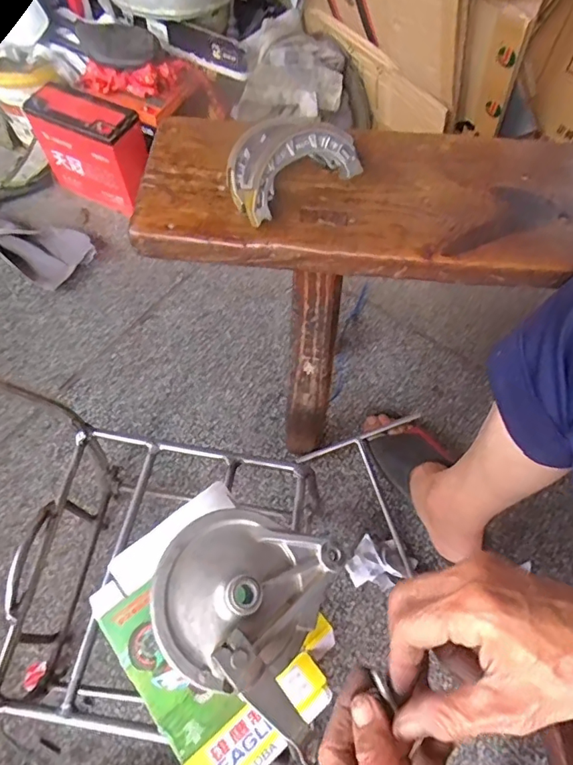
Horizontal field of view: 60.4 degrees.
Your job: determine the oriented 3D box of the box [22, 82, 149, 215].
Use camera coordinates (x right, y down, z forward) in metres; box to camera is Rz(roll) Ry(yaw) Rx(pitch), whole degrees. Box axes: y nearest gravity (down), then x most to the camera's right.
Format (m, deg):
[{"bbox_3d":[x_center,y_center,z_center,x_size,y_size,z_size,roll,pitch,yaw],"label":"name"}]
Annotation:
[{"bbox_3d":[-0.337,-0.413,0.882,0.201,0.166,0.087,24,63,11],"label":"box"}]

